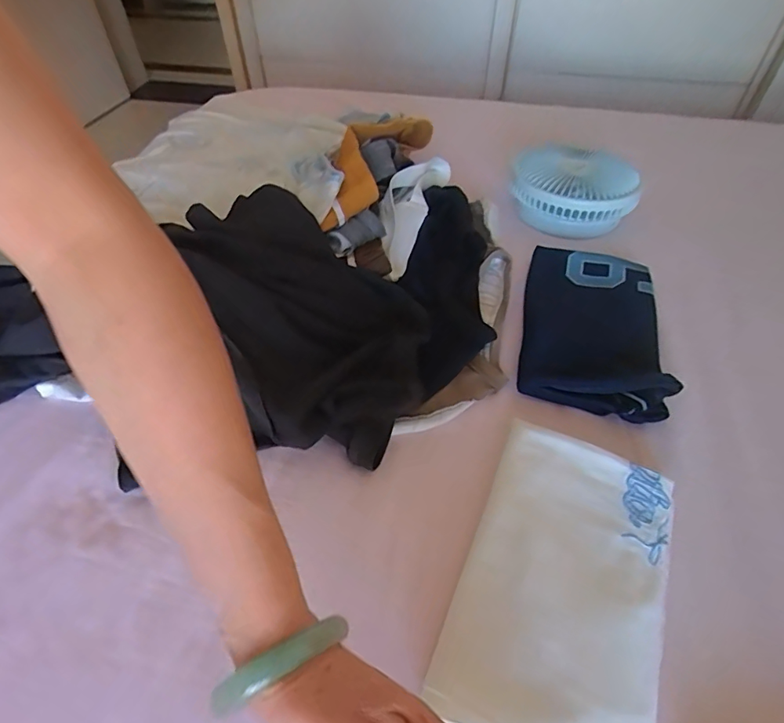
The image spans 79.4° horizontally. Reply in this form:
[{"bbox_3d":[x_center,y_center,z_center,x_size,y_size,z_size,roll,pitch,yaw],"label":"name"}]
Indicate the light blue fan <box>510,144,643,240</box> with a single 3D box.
[{"bbox_3d":[0.269,-0.267,0.723,0.171,0.074,0.187,6,50,7],"label":"light blue fan"}]

